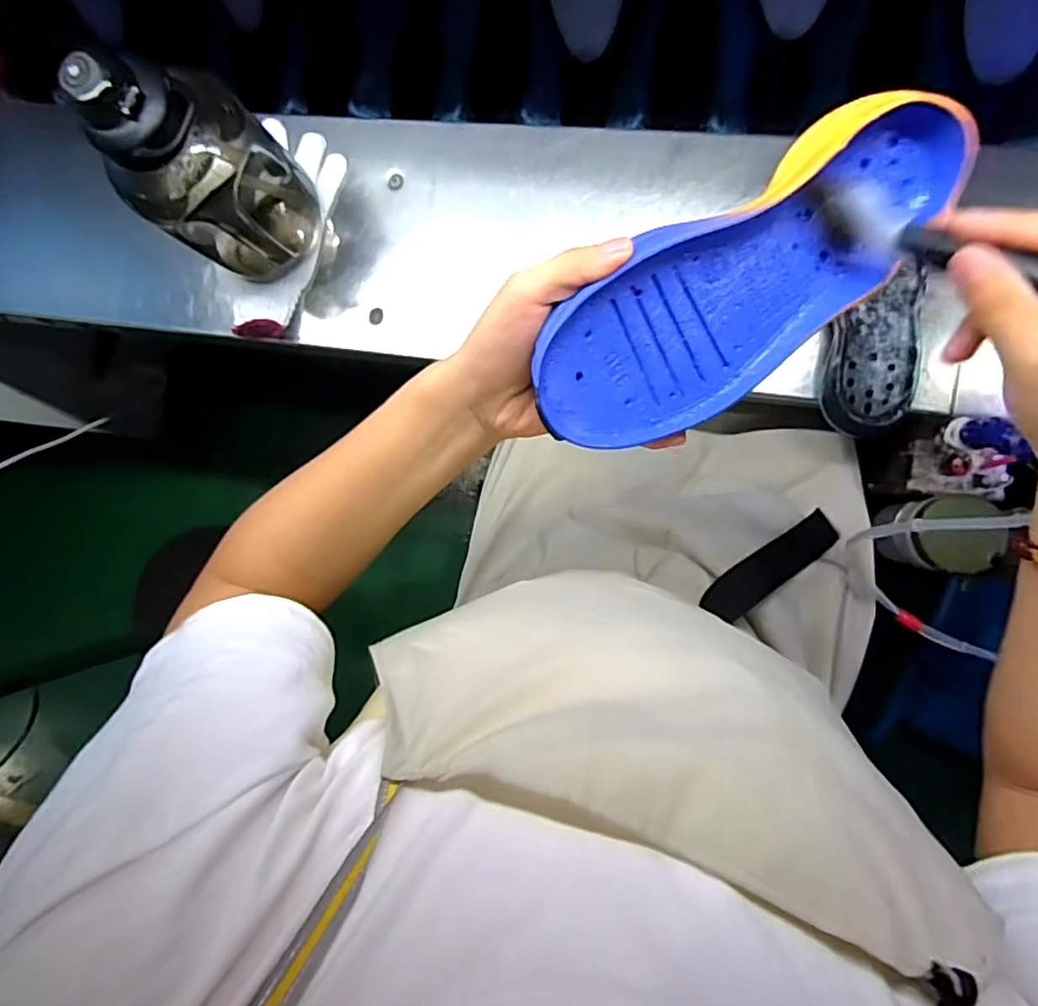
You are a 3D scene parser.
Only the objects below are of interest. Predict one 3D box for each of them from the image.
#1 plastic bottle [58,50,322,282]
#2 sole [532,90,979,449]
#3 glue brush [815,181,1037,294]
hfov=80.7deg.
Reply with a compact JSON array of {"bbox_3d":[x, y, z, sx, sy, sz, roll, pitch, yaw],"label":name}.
[{"bbox_3d":[-0.260,-0.281,0.520,0.098,0.211,0.107,8,89,6],"label":"plastic bottle"},{"bbox_3d":[0.113,-0.108,0.298,0.241,0.035,0.088,-36,115,-3],"label":"sole"},{"bbox_3d":[0.199,-0.100,0.249,0.026,0.030,0.166,-45,49,3],"label":"glue brush"}]

